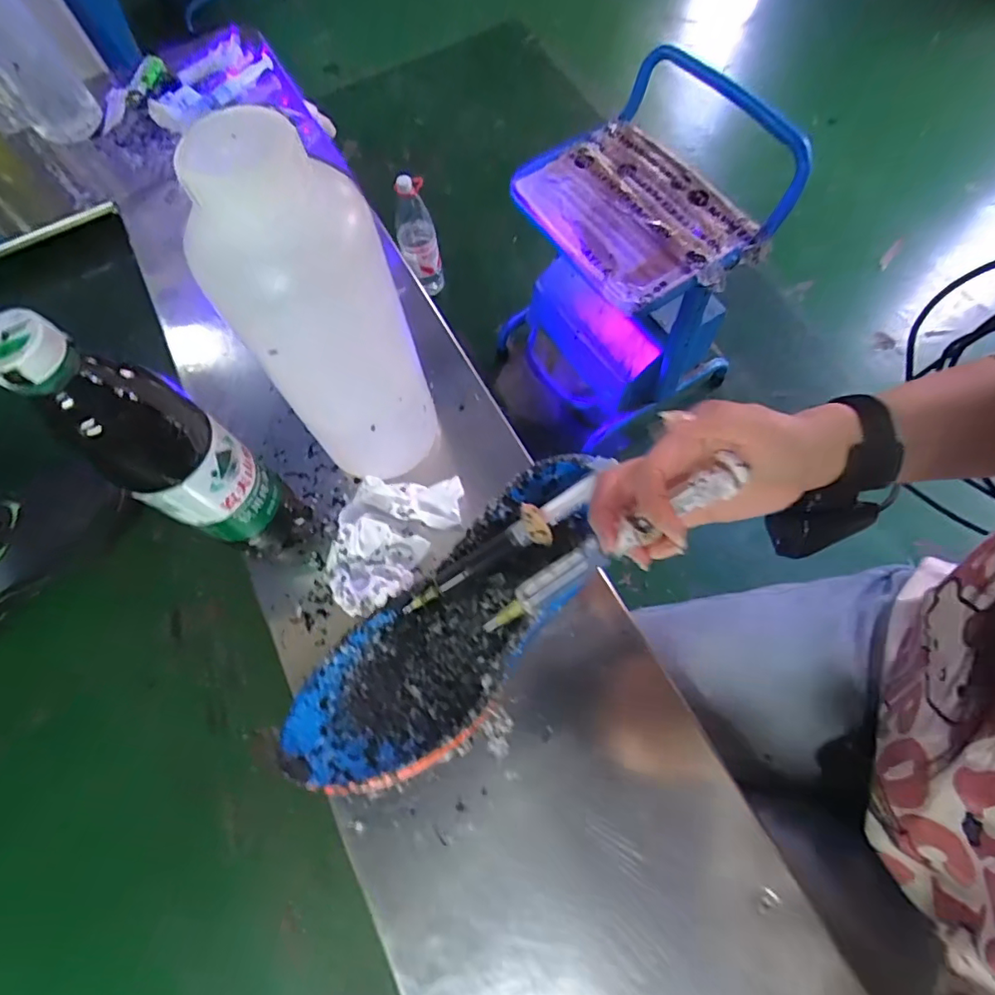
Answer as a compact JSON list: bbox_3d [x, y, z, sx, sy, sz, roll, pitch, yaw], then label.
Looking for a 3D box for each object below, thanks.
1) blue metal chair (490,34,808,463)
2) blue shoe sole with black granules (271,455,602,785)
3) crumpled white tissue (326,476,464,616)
[{"bbox_3d":[0.302,-0.486,1.160,0.479,0.505,0.427,-38,70,-12],"label":"blue metal chair"},{"bbox_3d":[-0.022,0.086,0.370,0.270,0.036,0.101,-42,71,-14],"label":"blue shoe sole with black granules"},{"bbox_3d":[-0.086,0.025,0.418,0.081,0.027,0.120,33,72,16],"label":"crumpled white tissue"}]

